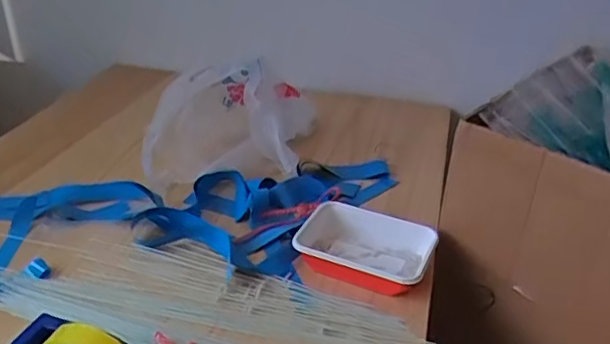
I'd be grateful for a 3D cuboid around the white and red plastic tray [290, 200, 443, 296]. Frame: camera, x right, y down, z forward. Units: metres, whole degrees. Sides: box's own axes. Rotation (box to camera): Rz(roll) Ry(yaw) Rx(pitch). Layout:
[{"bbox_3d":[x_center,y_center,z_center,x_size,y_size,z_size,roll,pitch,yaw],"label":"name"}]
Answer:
[{"bbox_3d":[0.072,0.095,0.732,0.171,0.041,0.113,15,34,21],"label":"white and red plastic tray"}]

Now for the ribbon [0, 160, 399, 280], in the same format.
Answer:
[{"bbox_3d":[-0.229,0.063,0.806,0.765,0.033,0.259,-5,32,-10],"label":"ribbon"}]

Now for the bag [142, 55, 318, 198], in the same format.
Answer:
[{"bbox_3d":[-0.117,-0.098,0.940,0.228,0.143,0.243,5,32,6],"label":"bag"}]

